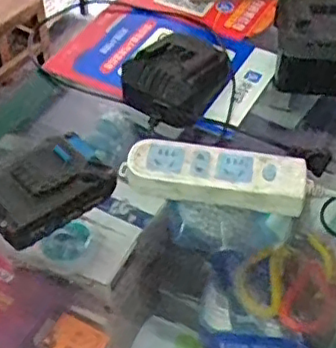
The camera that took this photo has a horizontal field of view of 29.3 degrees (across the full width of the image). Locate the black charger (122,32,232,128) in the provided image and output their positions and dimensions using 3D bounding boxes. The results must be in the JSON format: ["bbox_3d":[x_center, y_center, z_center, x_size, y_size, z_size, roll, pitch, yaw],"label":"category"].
[{"bbox_3d":[0.009,-0.108,0.685,0.098,0.049,0.102,21,52,17],"label":"black charger"}]

